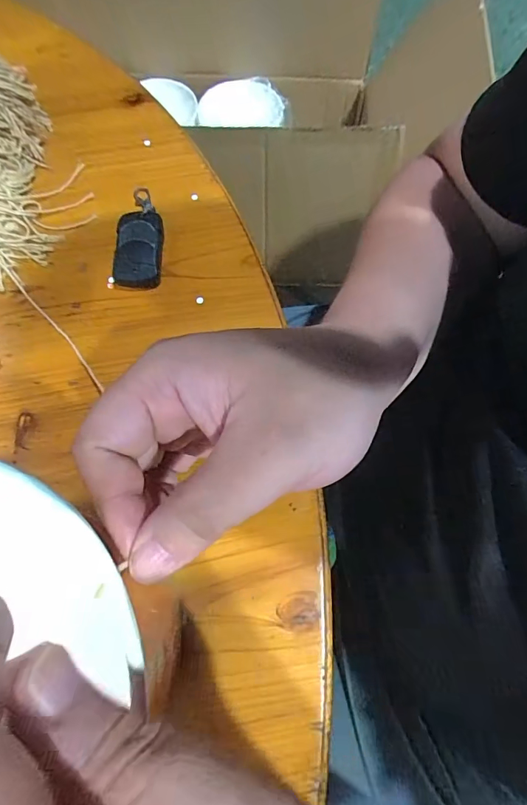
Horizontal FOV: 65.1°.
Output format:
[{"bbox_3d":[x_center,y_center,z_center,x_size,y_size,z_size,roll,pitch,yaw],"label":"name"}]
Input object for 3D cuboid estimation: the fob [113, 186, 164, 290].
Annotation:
[{"bbox_3d":[-0.094,-0.132,0.322,0.035,0.014,0.094,1,71,0],"label":"fob"}]

